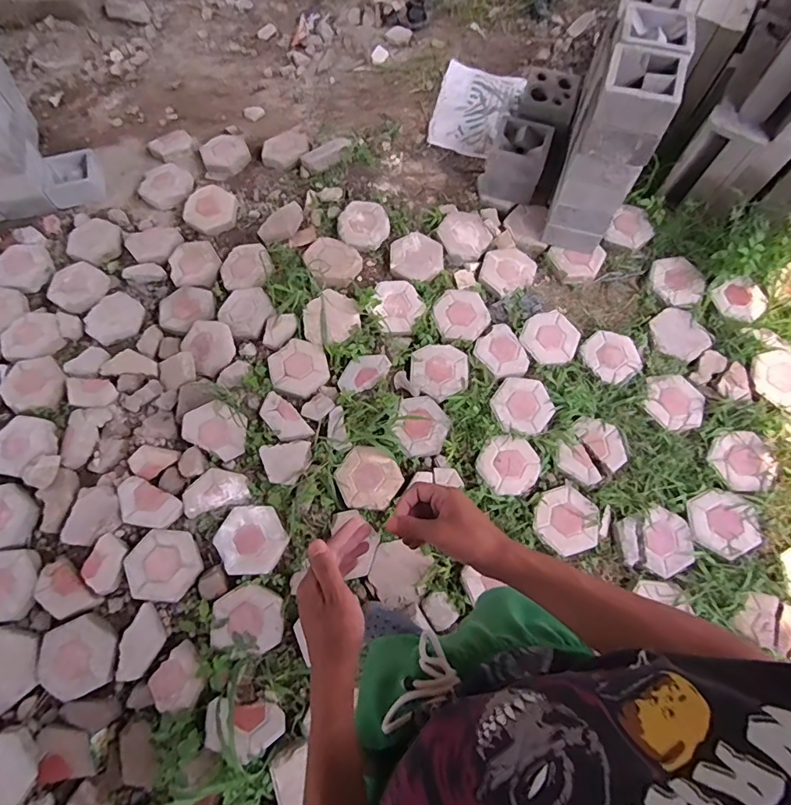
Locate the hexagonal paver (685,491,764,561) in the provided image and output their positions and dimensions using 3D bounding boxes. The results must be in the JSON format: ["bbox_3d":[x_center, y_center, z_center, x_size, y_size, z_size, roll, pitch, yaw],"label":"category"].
[{"bbox_3d":[0.989,0.358,1.416,0.195,0.022,0.190,-19,71,-7],"label":"hexagonal paver"}]

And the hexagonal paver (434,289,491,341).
[{"bbox_3d":[0.246,-0.324,1.743,0.202,0.044,0.198,2,70,0],"label":"hexagonal paver"}]

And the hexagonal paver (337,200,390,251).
[{"bbox_3d":[-0.128,-0.693,1.854,0.208,0.042,0.205,4,70,1],"label":"hexagonal paver"}]

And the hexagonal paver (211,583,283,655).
[{"bbox_3d":[-0.419,0.611,1.339,0.183,0.035,0.171,-5,70,-3],"label":"hexagonal paver"}]

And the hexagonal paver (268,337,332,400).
[{"bbox_3d":[-0.342,-0.119,1.677,0.201,0.038,0.217,-16,71,-6],"label":"hexagonal paver"}]

